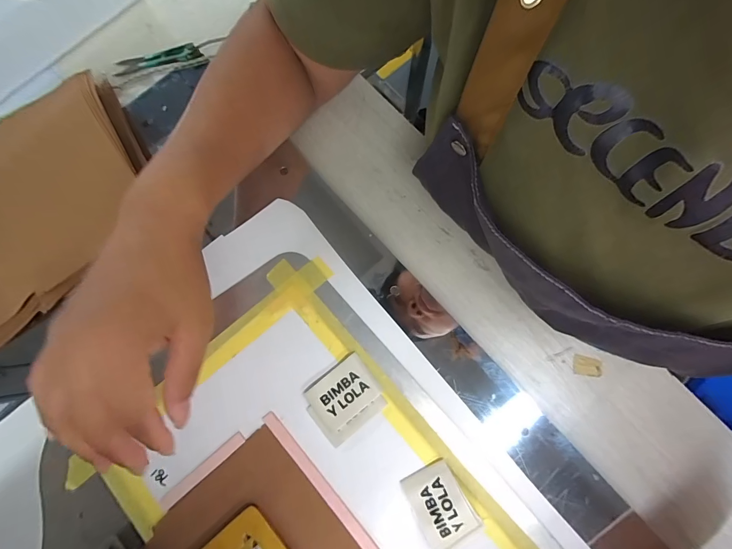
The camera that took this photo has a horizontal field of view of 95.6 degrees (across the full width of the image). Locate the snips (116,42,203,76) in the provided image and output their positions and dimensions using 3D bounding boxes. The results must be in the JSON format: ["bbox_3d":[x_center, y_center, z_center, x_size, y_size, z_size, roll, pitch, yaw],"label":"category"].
[{"bbox_3d":[-0.226,-0.230,0.357,0.105,0.010,0.025,1,77,18],"label":"snips"}]

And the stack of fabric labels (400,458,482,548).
[{"bbox_3d":[0.059,0.185,0.267,0.044,0.013,0.056,-30,80,-3],"label":"stack of fabric labels"}]

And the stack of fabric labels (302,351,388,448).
[{"bbox_3d":[-0.019,0.106,0.285,0.061,0.009,0.052,-39,81,-5],"label":"stack of fabric labels"}]

